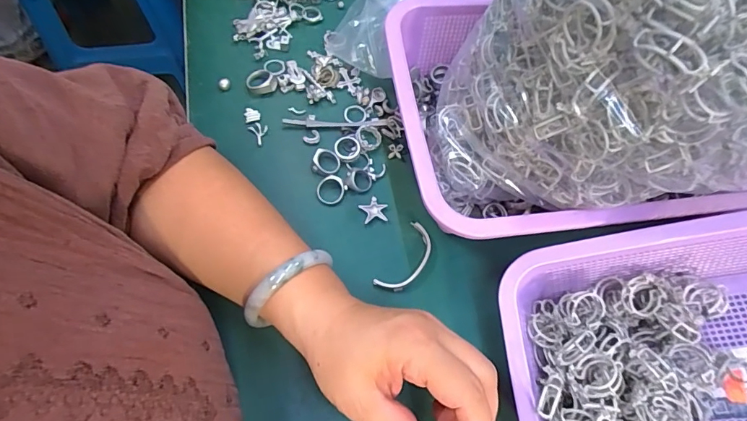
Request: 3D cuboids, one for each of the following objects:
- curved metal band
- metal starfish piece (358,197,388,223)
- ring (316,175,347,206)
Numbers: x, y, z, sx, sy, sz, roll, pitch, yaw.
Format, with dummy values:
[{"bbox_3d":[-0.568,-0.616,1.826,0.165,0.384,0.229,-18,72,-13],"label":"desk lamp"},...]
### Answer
[{"bbox_3d":[0.029,0.040,0.355,0.028,0.008,0.066,32,67,8],"label":"curved metal band"},{"bbox_3d":[0.000,-0.001,0.375,0.023,0.005,0.022,-7,67,-9],"label":"metal starfish piece"},{"bbox_3d":[-0.037,-0.018,0.374,0.023,0.006,0.025,2,66,-5],"label":"ring"}]

